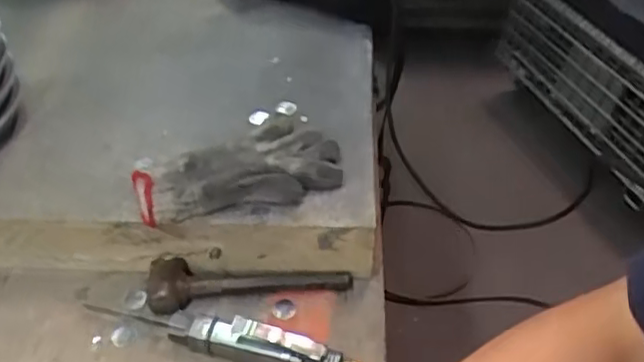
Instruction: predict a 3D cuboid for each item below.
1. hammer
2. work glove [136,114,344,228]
[{"bbox_3d":[-0.071,0.087,0.615,0.197,0.036,0.054,-5,41,-5],"label":"hammer"},{"bbox_3d":[-0.085,-0.020,0.636,0.193,0.032,0.133,-15,43,-16],"label":"work glove"}]

